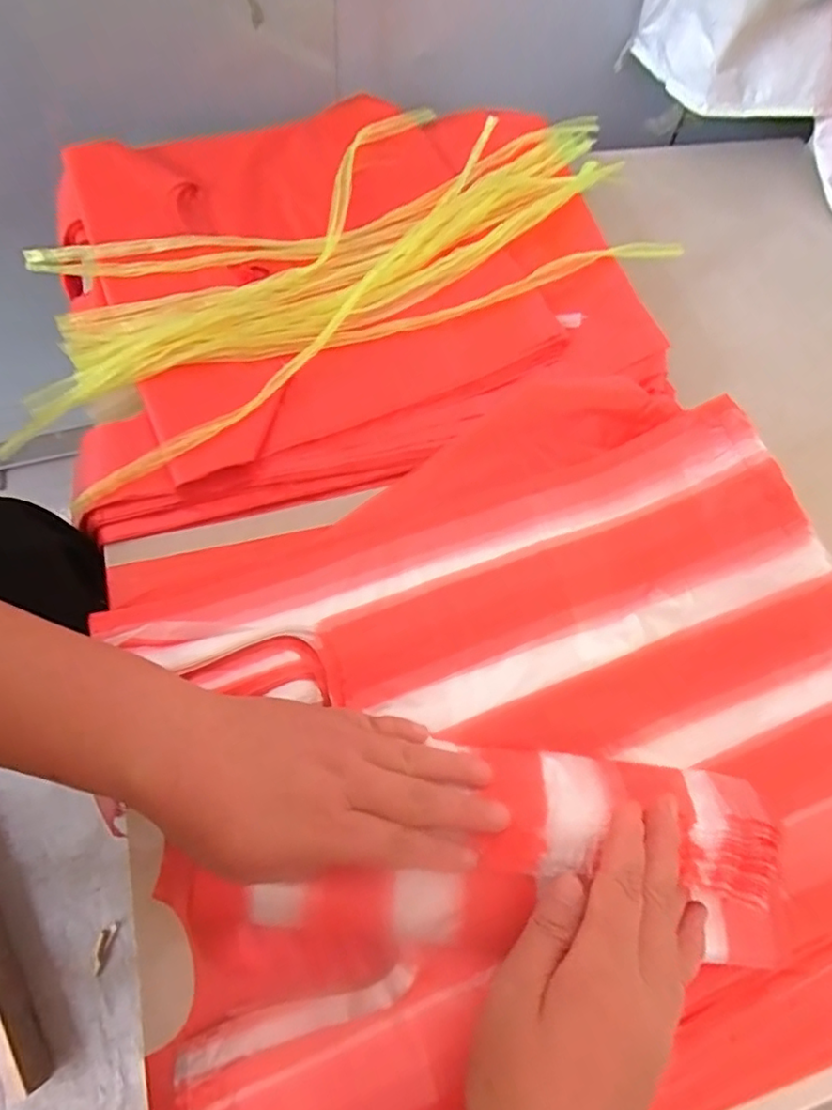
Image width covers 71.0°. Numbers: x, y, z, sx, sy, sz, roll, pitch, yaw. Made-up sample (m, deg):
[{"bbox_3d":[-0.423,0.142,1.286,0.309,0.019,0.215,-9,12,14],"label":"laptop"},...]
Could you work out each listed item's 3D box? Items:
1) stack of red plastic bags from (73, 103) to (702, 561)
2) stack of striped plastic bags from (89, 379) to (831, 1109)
[{"bbox_3d":[-0.060,-0.246,0.519,0.495,0.059,0.421,-10,70,-11],"label":"stack of red plastic bags"},{"bbox_3d":[0.064,0.111,0.372,0.469,0.098,0.442,-15,68,-6],"label":"stack of striped plastic bags"}]

